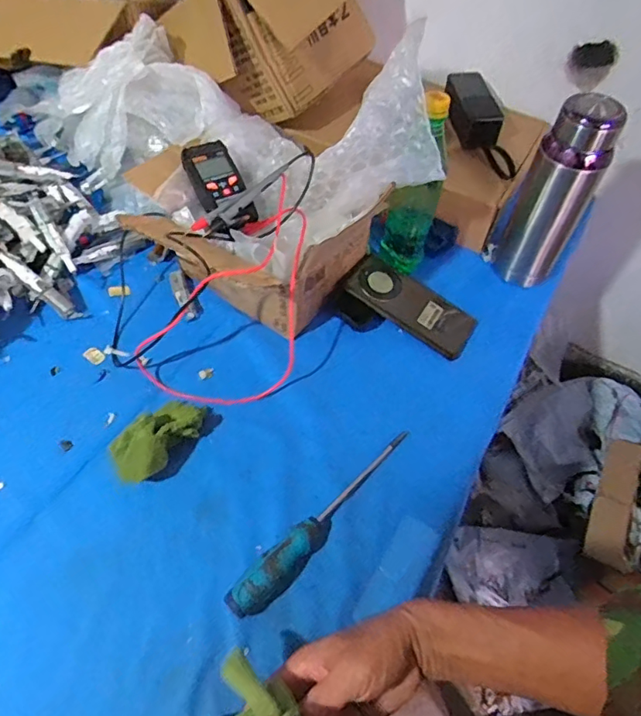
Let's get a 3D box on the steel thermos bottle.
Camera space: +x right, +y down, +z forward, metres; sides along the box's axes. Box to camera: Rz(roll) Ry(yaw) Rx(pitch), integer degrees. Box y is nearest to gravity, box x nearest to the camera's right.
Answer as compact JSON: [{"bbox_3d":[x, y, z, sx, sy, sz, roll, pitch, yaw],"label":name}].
[{"bbox_3d":[0.284,-0.195,0.648,0.078,0.239,0.062,40,62,21],"label":"steel thermos bottle"}]

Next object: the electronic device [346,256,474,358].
[{"bbox_3d":[0.116,-0.069,0.670,0.168,0.018,0.077,37,62,4],"label":"electronic device"}]

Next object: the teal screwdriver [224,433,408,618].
[{"bbox_3d":[0.010,0.151,0.510,0.030,0.031,0.240,39,62,21],"label":"teal screwdriver"}]

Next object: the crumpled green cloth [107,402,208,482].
[{"bbox_3d":[-0.165,0.076,0.543,0.105,0.047,0.068,-36,64,-24],"label":"crumpled green cloth"}]

